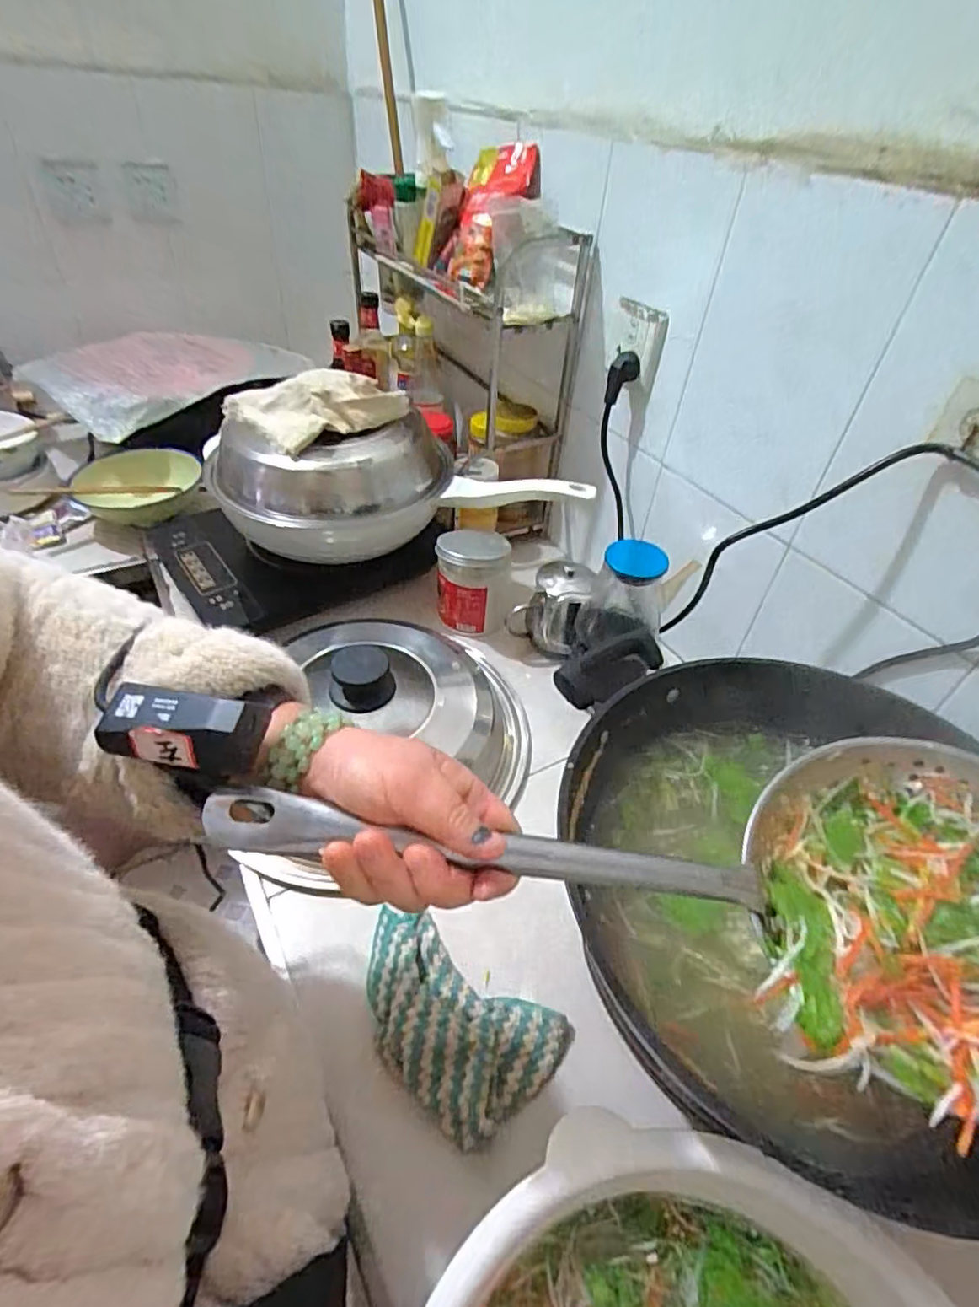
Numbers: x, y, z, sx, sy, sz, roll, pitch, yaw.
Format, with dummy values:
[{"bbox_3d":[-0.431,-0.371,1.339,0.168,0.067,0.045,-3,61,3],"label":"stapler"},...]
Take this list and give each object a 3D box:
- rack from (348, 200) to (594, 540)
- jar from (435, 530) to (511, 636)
[{"bbox_3d":[-0.051,-0.481,0.990,0.205,0.389,0.512,-15,47,-21],"label":"rack"},{"bbox_3d":[-0.023,-0.094,0.814,0.079,0.135,0.077,3,43,-3],"label":"jar"}]

